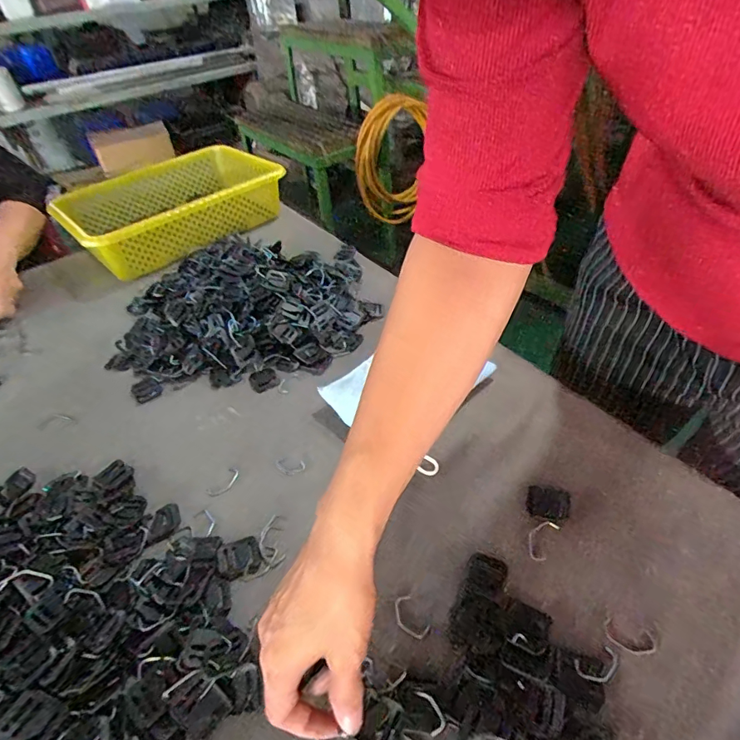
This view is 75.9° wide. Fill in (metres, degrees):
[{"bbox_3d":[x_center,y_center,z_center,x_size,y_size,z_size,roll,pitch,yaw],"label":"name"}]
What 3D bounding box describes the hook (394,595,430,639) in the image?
[{"bbox_3d":[0.029,0.183,0.351,0.019,0.004,0.032,-25,47,-19],"label":"hook"}]

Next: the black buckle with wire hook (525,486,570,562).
[{"bbox_3d":[0.148,0.128,0.402,0.035,0.006,0.072,12,47,18],"label":"black buckle with wire hook"}]

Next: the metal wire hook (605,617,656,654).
[{"bbox_3d":[0.179,0.185,0.328,0.032,0.004,0.019,11,46,17],"label":"metal wire hook"}]

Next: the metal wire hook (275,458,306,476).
[{"bbox_3d":[-0.079,0.094,0.463,0.030,0.004,0.017,9,46,15],"label":"metal wire hook"}]

